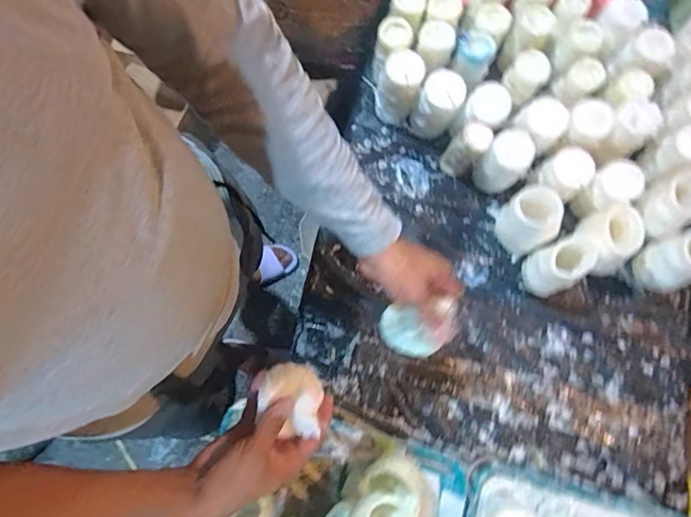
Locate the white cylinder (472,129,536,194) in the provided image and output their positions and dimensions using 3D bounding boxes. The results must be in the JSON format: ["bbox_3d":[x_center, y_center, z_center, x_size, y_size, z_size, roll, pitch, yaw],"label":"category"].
[{"bbox_3d":[0.235,-0.139,0.672,0.062,0.100,0.065,0,76,-1],"label":"white cylinder"}]

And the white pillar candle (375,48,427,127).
[{"bbox_3d":[0.079,-0.254,0.683,0.063,0.123,0.053,15,76,2],"label":"white pillar candle"}]

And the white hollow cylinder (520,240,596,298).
[{"bbox_3d":[0.300,0.016,0.639,0.062,0.097,0.062,0,76,-1],"label":"white hollow cylinder"}]

